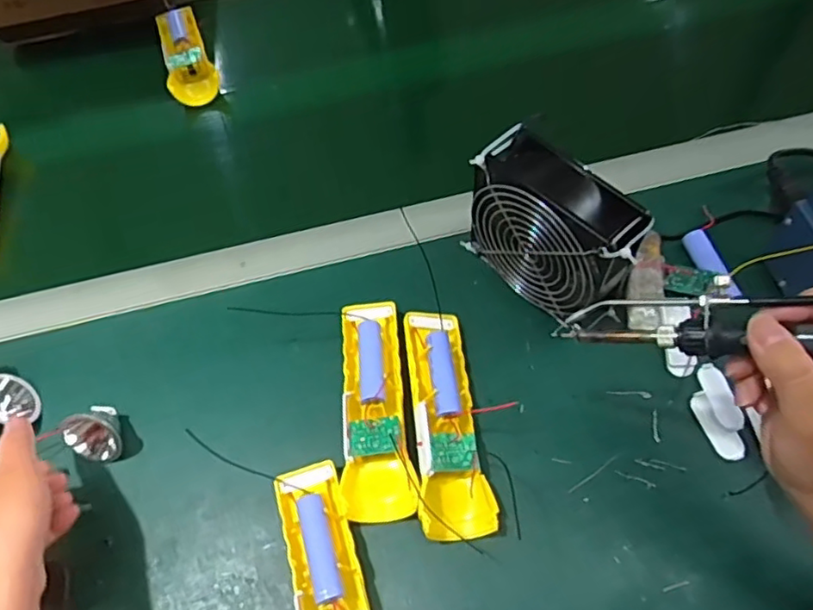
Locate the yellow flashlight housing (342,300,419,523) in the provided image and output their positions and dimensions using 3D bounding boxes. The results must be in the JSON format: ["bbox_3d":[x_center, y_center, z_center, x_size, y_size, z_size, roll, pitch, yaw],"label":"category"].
[{"bbox_3d":[-0.022,0.070,0.443,0.048,0.028,0.166,-5,59,1],"label":"yellow flashlight housing"}]

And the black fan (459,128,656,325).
[{"bbox_3d":[0.111,-0.049,0.450,0.047,0.128,0.132,-40,64,-18],"label":"black fan"}]

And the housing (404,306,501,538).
[{"bbox_3d":[0.027,0.079,0.434,0.048,0.035,0.165,-8,59,-1],"label":"housing"}]

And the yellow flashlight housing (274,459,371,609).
[{"bbox_3d":[-0.047,0.182,0.383,0.049,0.026,0.165,-17,59,-6],"label":"yellow flashlight housing"}]

